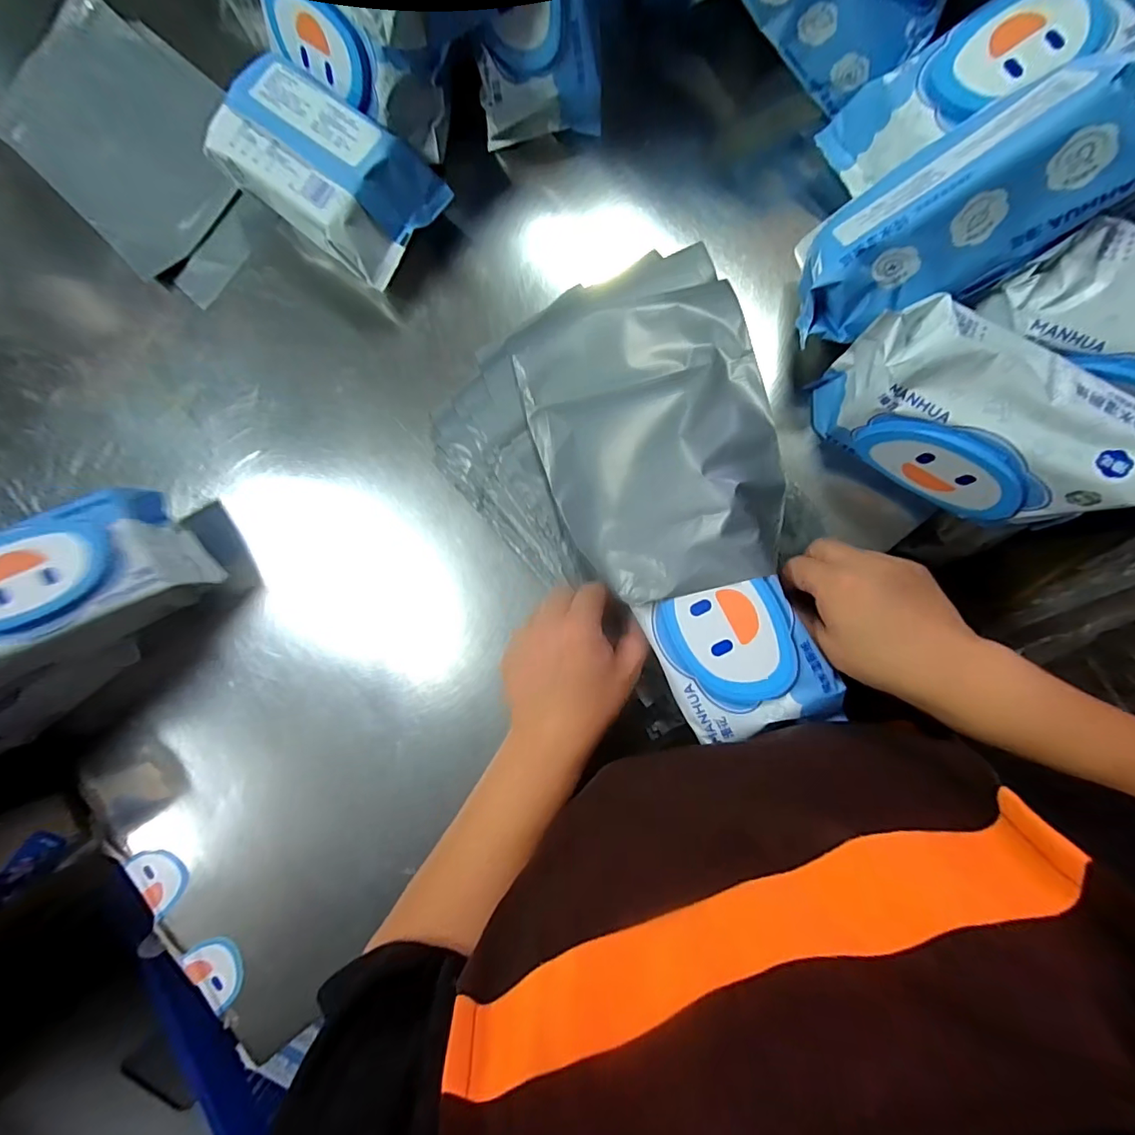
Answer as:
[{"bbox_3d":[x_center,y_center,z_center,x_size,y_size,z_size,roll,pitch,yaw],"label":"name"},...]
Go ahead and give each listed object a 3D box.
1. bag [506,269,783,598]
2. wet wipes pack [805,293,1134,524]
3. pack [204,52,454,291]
[{"bbox_3d":[0.059,-0.097,0.359,0.172,0.067,0.230,-11,87,9],"label":"bag"},{"bbox_3d":[0.277,-0.096,0.326,0.198,0.089,0.085,35,93,8],"label":"wet wipes pack"},{"bbox_3d":[-0.208,-0.341,0.433,0.183,0.080,0.106,37,93,8],"label":"pack"}]

